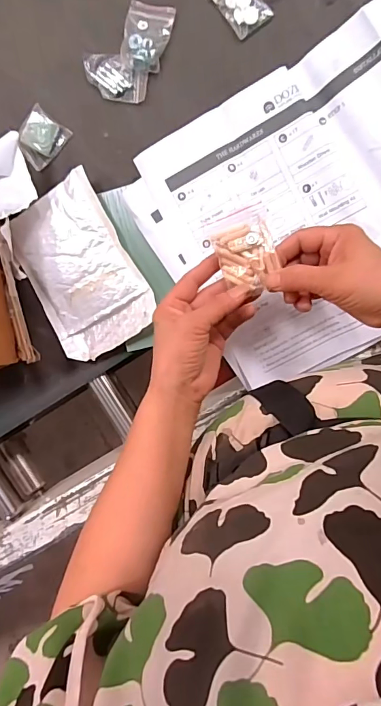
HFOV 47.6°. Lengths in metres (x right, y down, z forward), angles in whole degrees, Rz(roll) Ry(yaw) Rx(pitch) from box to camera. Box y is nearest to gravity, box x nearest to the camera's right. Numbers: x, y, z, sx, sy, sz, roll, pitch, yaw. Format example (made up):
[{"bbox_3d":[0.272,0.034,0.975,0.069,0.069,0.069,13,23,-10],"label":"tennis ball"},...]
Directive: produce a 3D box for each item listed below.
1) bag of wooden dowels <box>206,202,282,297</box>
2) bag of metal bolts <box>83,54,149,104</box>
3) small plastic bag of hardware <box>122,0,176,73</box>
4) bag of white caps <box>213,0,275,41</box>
[{"bbox_3d":[0.050,-0.090,0.379,0.050,0.011,0.073,-19,91,8],"label":"bag of wooden dowels"},{"bbox_3d":[-0.079,-0.290,0.455,0.067,0.010,0.041,10,99,5],"label":"bag of metal bolts"},{"bbox_3d":[-0.047,-0.328,0.446,0.046,0.007,0.066,17,99,4],"label":"small plastic bag of hardware"},{"bbox_3d":[0.049,-0.356,0.434,0.040,0.004,0.067,-34,93,10],"label":"bag of white caps"}]

